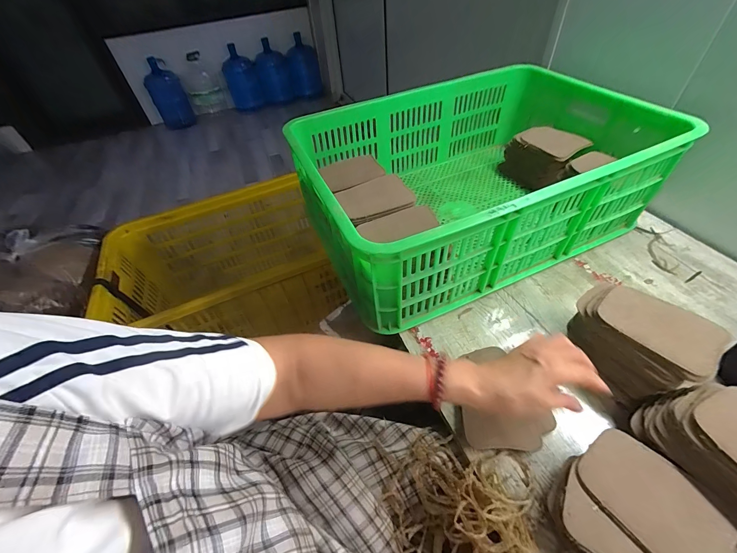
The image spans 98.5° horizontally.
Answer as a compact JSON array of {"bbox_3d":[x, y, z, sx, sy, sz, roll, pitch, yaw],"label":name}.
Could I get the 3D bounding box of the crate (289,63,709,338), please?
[{"bbox_3d":[0.212,-0.207,0.636,0.647,0.202,0.447,-21,49,-12],"label":"crate"}]

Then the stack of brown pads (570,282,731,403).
[{"bbox_3d":[0.345,0.089,0.424,0.100,0.104,0.144,-34,53,-23],"label":"stack of brown pads"}]

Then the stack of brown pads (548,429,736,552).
[{"bbox_3d":[0.264,0.244,0.322,0.126,0.051,0.127,34,59,31],"label":"stack of brown pads"}]

